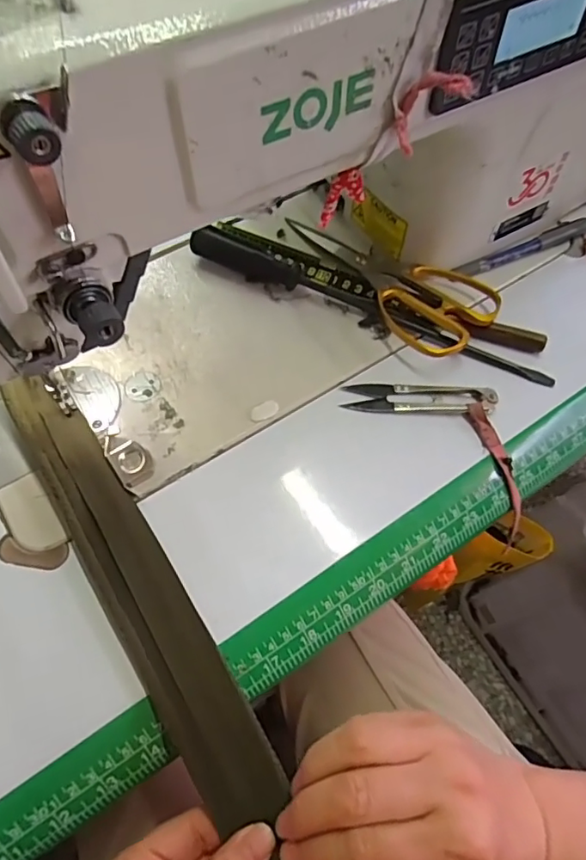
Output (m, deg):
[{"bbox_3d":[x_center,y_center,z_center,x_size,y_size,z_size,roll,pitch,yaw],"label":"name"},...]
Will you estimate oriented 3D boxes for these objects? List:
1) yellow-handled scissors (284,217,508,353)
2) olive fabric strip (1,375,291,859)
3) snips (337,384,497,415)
[{"bbox_3d":[0.064,-0.118,0.418,0.178,0.021,0.080,36,68,16],"label":"yellow-handled scissors"},{"bbox_3d":[-0.088,0.082,0.306,0.042,0.018,0.297,-31,66,-15],"label":"olive fabric strip"},{"bbox_3d":[0.085,-0.022,0.373,0.100,0.010,0.021,3,63,1],"label":"snips"}]

